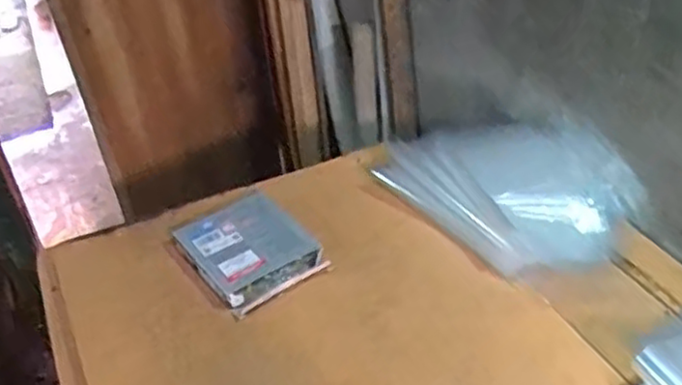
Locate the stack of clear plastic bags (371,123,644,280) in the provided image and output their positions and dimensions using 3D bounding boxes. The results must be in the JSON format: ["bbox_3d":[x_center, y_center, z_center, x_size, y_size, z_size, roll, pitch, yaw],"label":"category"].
[{"bbox_3d":[0.234,-0.022,0.962,0.253,0.093,0.303,-26,45,-30],"label":"stack of clear plastic bags"}]

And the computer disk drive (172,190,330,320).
[{"bbox_3d":[-0.116,0.066,0.883,0.137,0.027,0.169,-26,46,-30],"label":"computer disk drive"}]

